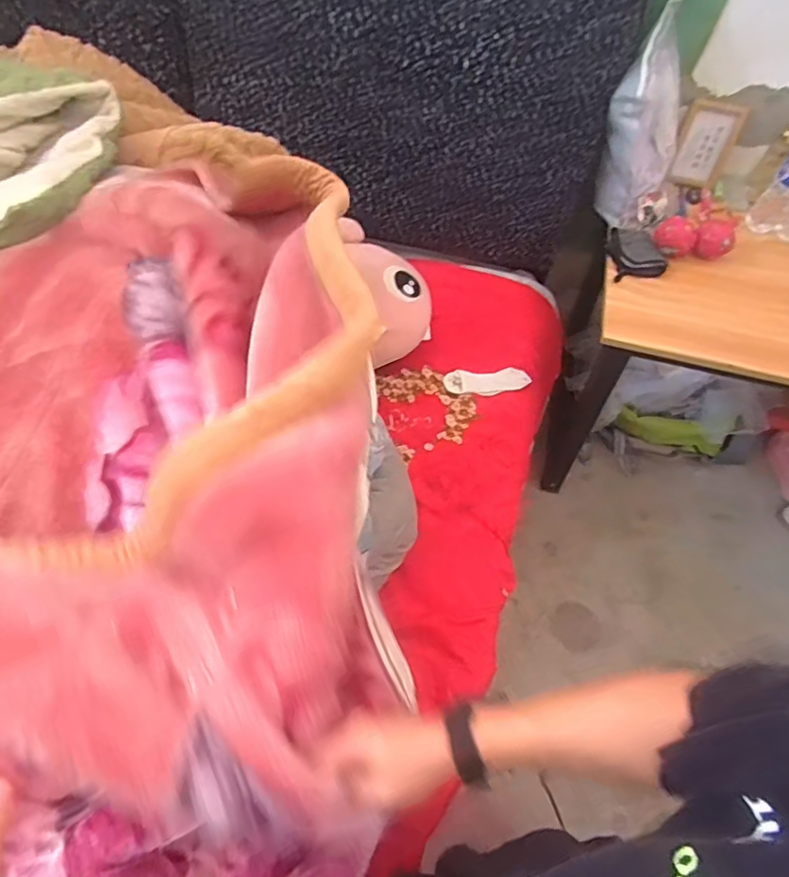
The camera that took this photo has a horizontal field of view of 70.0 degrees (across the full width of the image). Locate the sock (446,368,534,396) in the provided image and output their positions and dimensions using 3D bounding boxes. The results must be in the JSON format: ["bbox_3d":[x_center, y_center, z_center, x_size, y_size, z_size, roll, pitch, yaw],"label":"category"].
[{"bbox_3d":[0.213,-0.132,1.261,0.194,0.026,0.055,-4,60,-5],"label":"sock"}]

